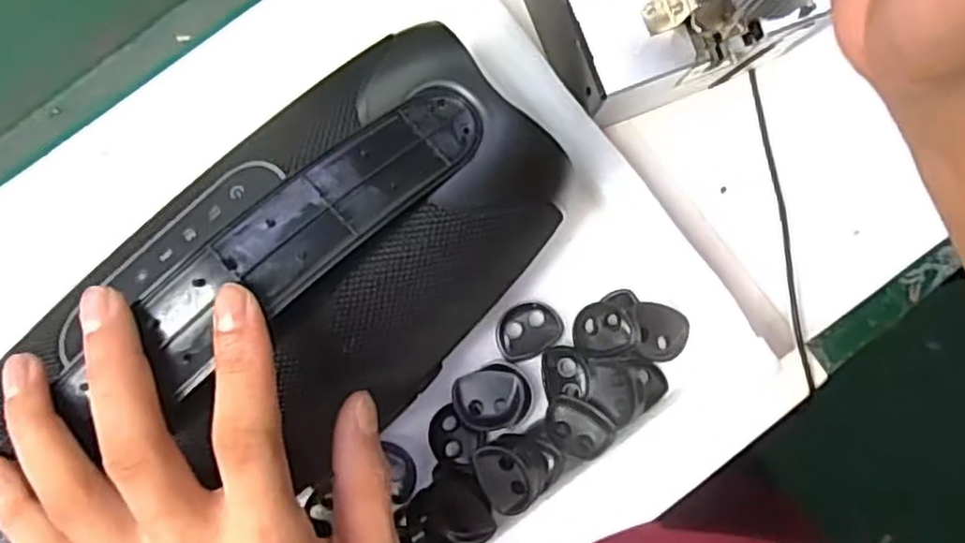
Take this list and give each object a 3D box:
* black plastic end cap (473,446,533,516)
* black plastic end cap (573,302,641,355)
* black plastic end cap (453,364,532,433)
[{"bbox_3d":[0.011,0.103,0.369,0.027,0.009,0.035,-28,84,13],"label":"black plastic end cap"},{"bbox_3d":[0.064,0.029,0.385,0.032,0.013,0.027,-6,85,-1],"label":"black plastic end cap"},{"bbox_3d":[0.005,0.066,0.383,0.040,0.009,0.033,-6,85,-1],"label":"black plastic end cap"}]

